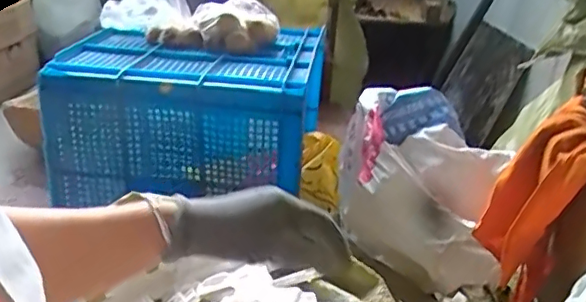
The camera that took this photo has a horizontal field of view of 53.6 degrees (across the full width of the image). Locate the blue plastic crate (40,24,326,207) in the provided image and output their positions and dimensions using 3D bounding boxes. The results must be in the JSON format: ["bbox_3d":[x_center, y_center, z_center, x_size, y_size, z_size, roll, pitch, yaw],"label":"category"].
[{"bbox_3d":[-0.209,-0.097,1.194,0.467,0.229,0.353,6,24,2],"label":"blue plastic crate"}]

